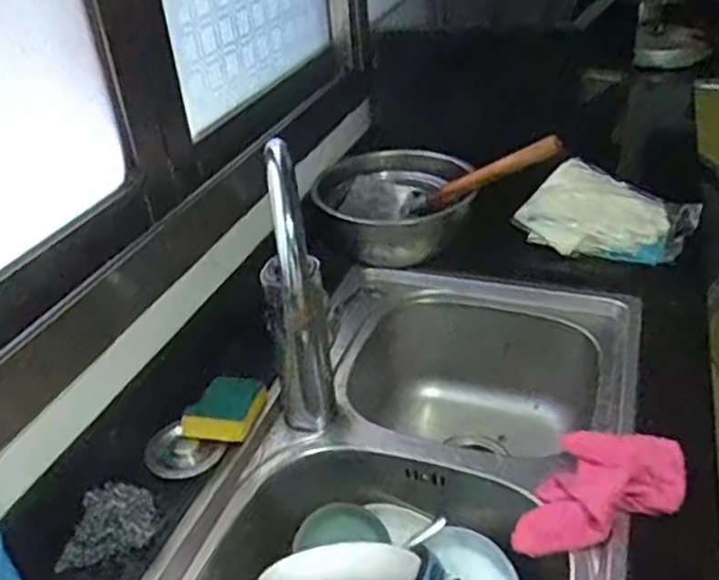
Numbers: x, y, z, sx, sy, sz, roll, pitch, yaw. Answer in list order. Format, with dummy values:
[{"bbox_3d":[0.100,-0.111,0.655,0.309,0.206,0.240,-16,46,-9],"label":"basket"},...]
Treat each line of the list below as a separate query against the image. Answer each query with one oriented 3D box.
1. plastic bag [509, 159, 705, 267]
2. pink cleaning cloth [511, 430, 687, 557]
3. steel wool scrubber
[{"bbox_3d":[0.362,-0.105,1.040,0.231,0.138,0.048,25,7,23],"label":"plastic bag"},{"bbox_3d":[0.231,0.197,0.675,0.139,0.079,0.109,8,35,19],"label":"pink cleaning cloth"},{"bbox_3d":[-0.243,0.219,0.670,0.089,0.036,0.070,-17,35,-17],"label":"steel wool scrubber"}]

